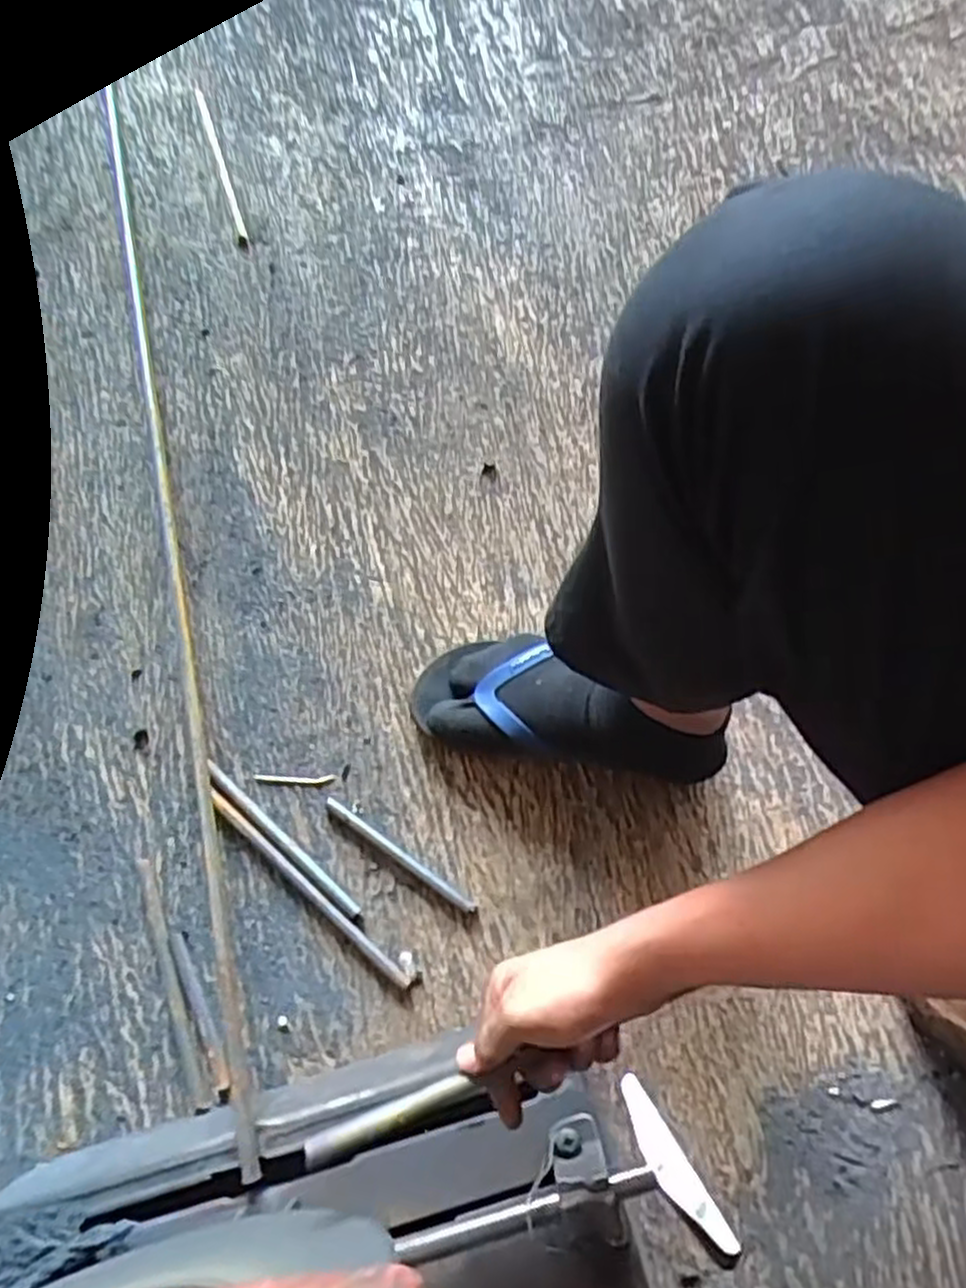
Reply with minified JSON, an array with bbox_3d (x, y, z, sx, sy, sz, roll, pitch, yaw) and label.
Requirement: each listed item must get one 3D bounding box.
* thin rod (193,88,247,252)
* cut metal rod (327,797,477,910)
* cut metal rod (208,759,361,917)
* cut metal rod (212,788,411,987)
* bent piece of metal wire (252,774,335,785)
[{"bbox_3d":[-0.302,-0.554,0.893,0.013,0.004,0.246,-17,73,-3],"label":"thin rod"},{"bbox_3d":[-0.070,0.176,0.649,0.151,0.009,0.010,33,77,11],"label":"cut metal rod"},{"bbox_3d":[-0.172,0.164,0.661,0.182,0.009,0.012,40,78,13],"label":"cut metal rod"},{"bbox_3d":[-0.148,0.203,0.648,0.228,0.009,0.015,38,78,12],"label":"cut metal rod"},{"bbox_3d":[-0.166,0.118,0.678,0.071,0.004,0.008,0,73,2],"label":"bent piece of metal wire"}]

